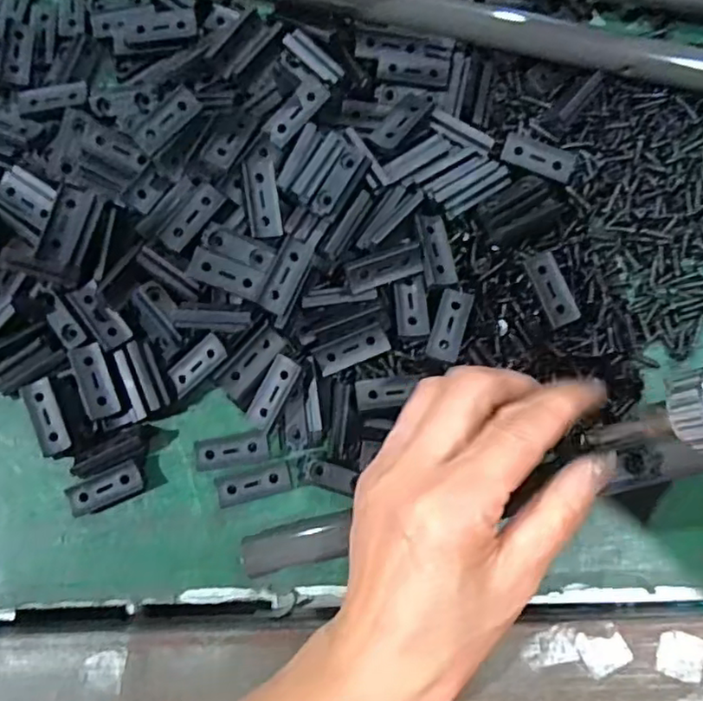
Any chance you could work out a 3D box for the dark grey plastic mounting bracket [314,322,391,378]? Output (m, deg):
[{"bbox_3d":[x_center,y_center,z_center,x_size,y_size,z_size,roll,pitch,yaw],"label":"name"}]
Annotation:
[{"bbox_3d":[0.000,0.000,0.284,0.034,0.005,0.013,-25,78,9],"label":"dark grey plastic mounting bracket"}]

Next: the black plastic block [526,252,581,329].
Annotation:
[{"bbox_3d":[0.093,-0.029,0.285,0.014,0.004,0.035,-21,83,-1],"label":"black plastic block"}]

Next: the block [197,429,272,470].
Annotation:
[{"bbox_3d":[-0.055,0.047,0.288,0.033,0.008,0.014,-9,81,0],"label":"block"}]

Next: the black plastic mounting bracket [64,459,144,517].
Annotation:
[{"bbox_3d":[-0.114,0.065,0.287,0.034,0.008,0.015,-22,82,-2],"label":"black plastic mounting bracket"}]

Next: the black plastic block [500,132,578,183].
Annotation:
[{"bbox_3d":[0.091,-0.094,0.299,0.035,0.004,0.016,23,89,3],"label":"black plastic block"}]

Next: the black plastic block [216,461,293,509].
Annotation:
[{"bbox_3d":[-0.045,0.062,0.288,0.034,0.008,0.014,-14,81,-1],"label":"black plastic block"}]

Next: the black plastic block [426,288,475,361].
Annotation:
[{"bbox_3d":[0.045,-0.012,0.279,0.013,0.004,0.034,19,83,4],"label":"black plastic block"}]

